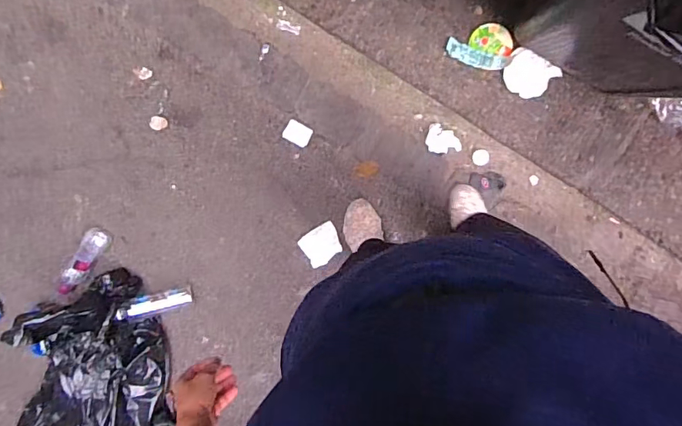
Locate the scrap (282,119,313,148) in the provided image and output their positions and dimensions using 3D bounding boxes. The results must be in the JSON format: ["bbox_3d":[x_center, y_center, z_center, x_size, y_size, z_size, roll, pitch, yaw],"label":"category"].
[{"bbox_3d":[-0.117,-0.215,1.285,0.073,0.006,0.057,27,92,-3],"label":"scrap"}]

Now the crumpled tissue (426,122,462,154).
[{"bbox_3d":[0.277,-0.191,1.263,0.098,0.016,0.071,18,96,-1],"label":"crumpled tissue"}]

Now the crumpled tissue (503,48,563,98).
[{"bbox_3d":[0.460,-0.333,1.147,0.124,0.027,0.097,23,99,-4],"label":"crumpled tissue"}]

